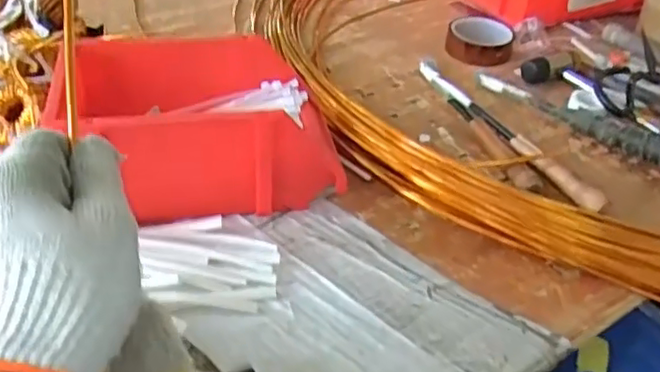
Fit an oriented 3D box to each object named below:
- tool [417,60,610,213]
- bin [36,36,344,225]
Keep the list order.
[{"bbox_3d":[0.189,-0.070,0.735,0.031,0.028,0.317,-14,43,-23],"label":"tool"},{"bbox_3d":[-0.121,-0.060,0.615,0.242,0.117,0.171,-4,40,-12],"label":"bin"}]

